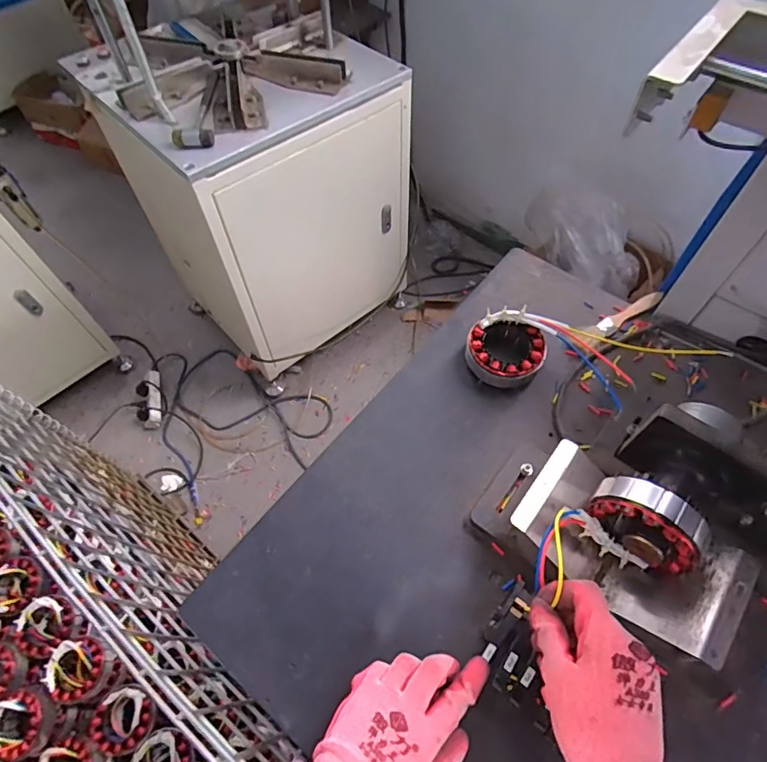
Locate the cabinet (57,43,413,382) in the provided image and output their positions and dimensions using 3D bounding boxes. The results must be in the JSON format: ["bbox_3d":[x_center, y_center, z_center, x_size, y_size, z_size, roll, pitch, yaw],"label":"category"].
[{"bbox_3d":[-0.306,-0.489,1.306,0.565,0.649,0.529,-36,64,-18],"label":"cabinet"}]

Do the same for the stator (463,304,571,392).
[{"bbox_3d":[0.144,-0.040,0.559,0.084,0.049,0.089,-1,59,1],"label":"stator"}]

